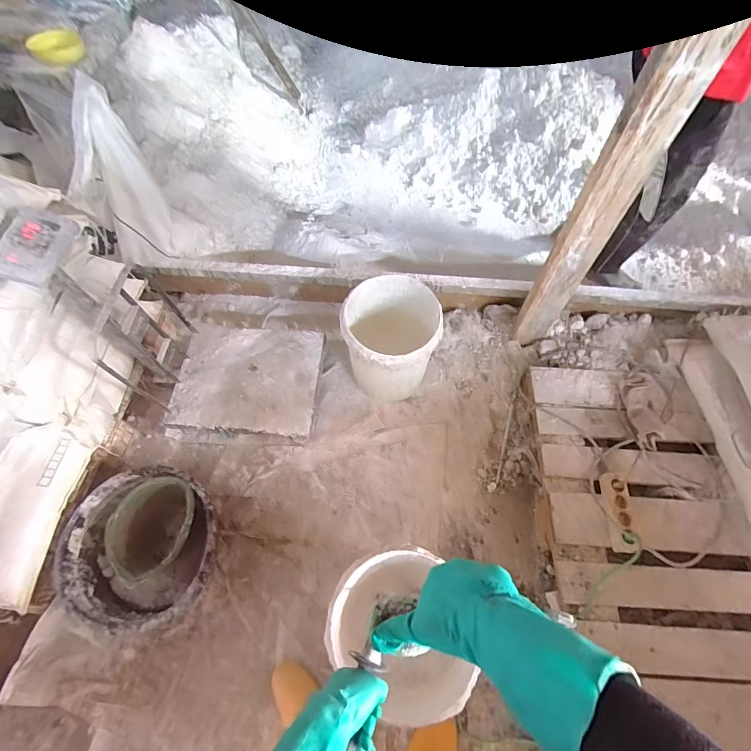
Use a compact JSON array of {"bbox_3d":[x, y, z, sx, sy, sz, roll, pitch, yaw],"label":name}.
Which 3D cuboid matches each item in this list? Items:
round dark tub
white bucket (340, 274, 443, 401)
[{"bbox_3d":[-0.643,0.490,1.160,0.386,0.170,0.408,-1,62,2],"label":"round dark tub"},{"bbox_3d":[0.052,-0.104,1.389,0.302,0.348,0.315,0,63,1],"label":"white bucket"}]

